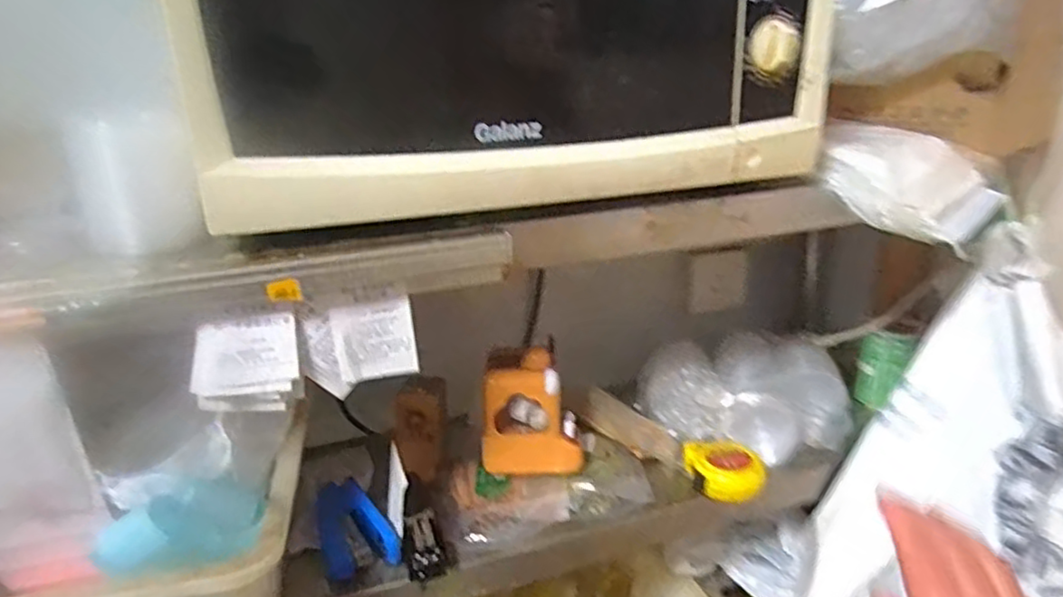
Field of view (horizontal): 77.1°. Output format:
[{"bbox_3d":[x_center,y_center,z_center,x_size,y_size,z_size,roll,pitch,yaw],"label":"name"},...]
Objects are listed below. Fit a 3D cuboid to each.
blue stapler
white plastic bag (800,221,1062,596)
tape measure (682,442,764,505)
[{"bbox_3d":[-0.160,0.206,0.602,0.060,0.036,0.108,-14,21,-21],"label":"blue stapler"},{"bbox_3d":[0.425,0.141,0.646,0.293,0.355,0.117,-1,20,14],"label":"white plastic bag"},{"bbox_3d":[0.189,0.168,0.653,0.070,0.035,0.056,-4,19,5],"label":"tape measure"}]

